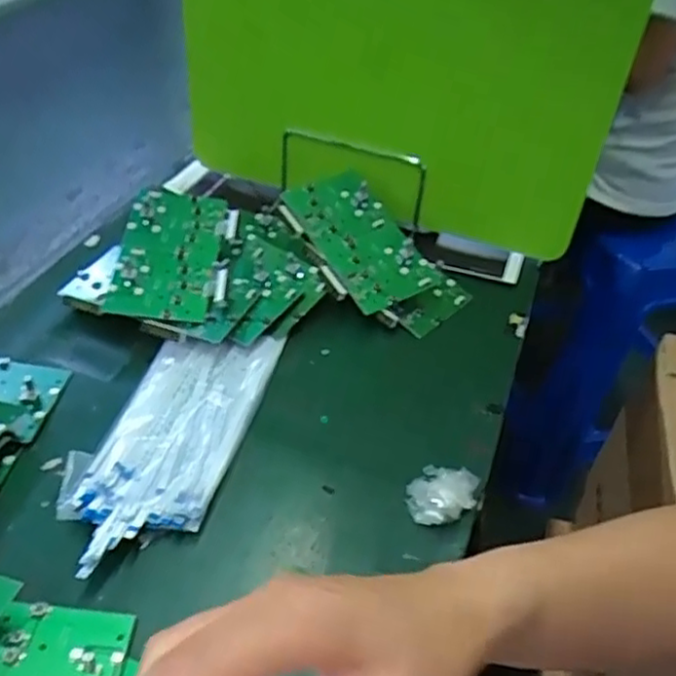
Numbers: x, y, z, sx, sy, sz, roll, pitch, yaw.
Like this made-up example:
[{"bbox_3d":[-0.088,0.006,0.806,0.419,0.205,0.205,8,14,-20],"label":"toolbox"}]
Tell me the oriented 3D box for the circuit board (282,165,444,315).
[{"bbox_3d":[0.017,-0.091,0.623,0.091,0.014,0.154,-24,61,-14],"label":"circuit board"}]

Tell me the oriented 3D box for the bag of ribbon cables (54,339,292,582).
[{"bbox_3d":[-0.115,0.063,0.479,0.096,0.018,0.222,13,42,7],"label":"bag of ribbon cables"}]

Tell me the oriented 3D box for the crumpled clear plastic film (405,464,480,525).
[{"bbox_3d":[0.066,0.104,0.448,0.043,0.026,0.039,17,42,11],"label":"crumpled clear plastic film"}]

